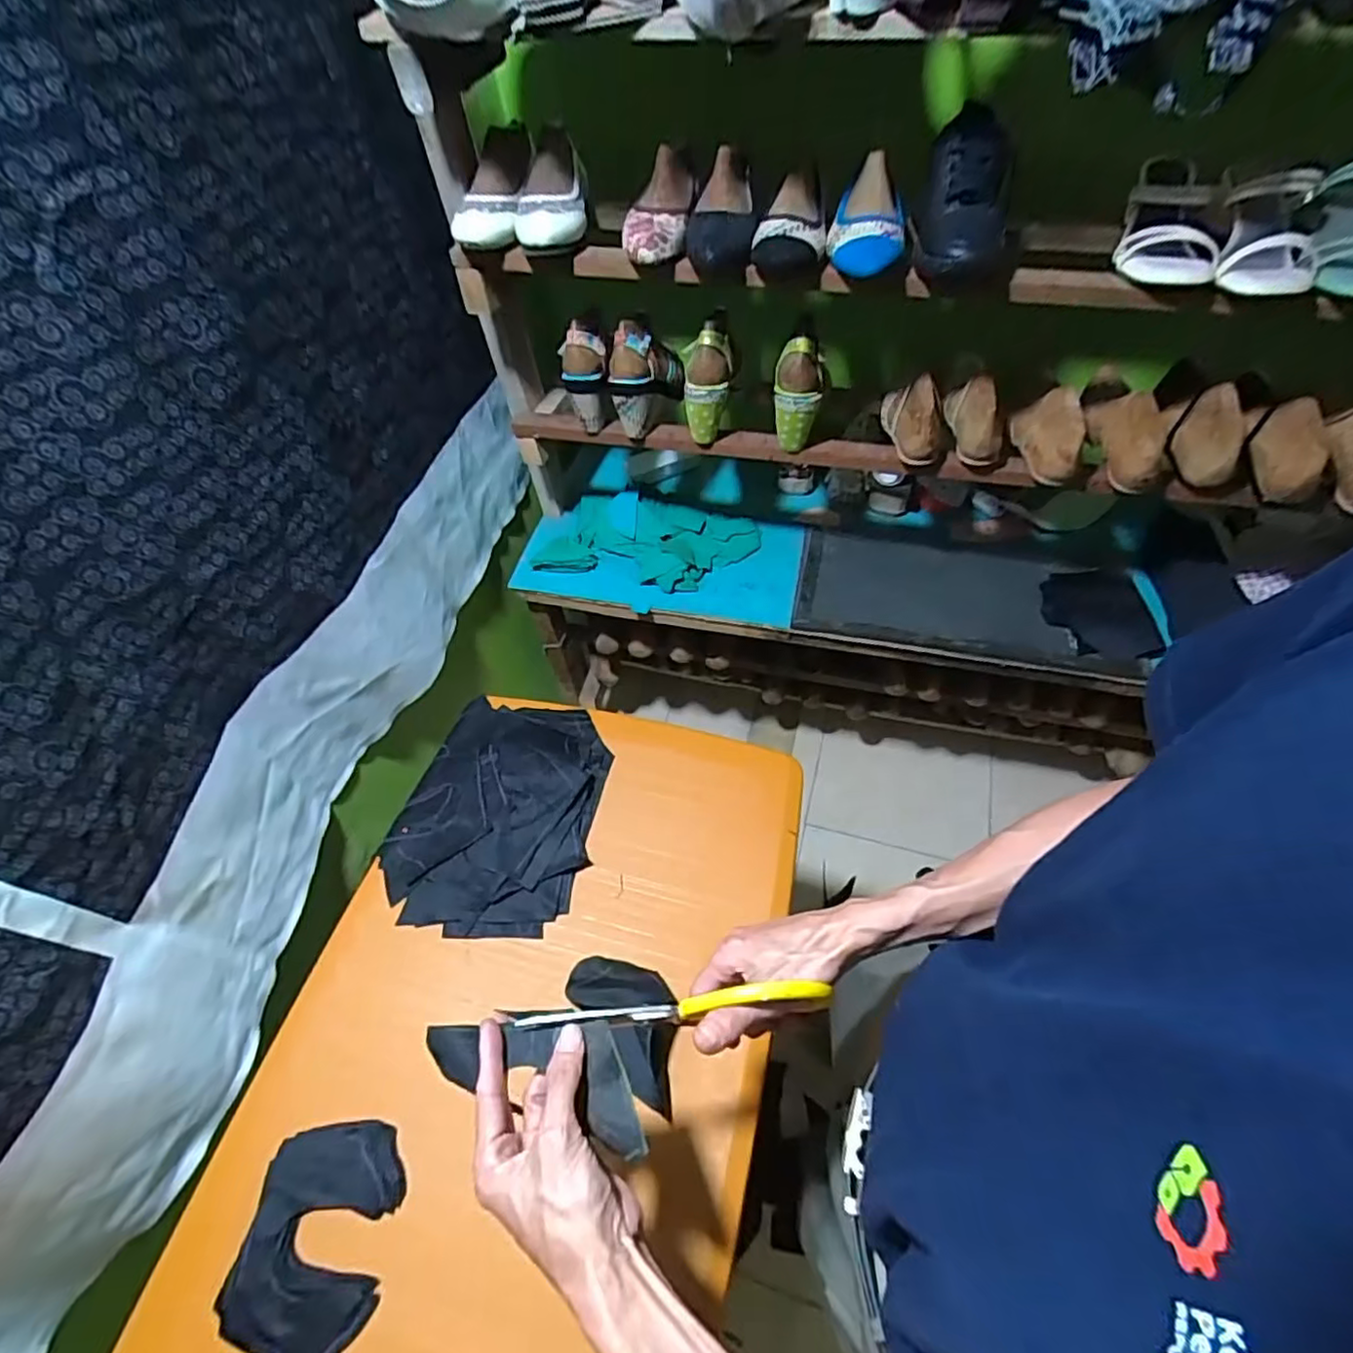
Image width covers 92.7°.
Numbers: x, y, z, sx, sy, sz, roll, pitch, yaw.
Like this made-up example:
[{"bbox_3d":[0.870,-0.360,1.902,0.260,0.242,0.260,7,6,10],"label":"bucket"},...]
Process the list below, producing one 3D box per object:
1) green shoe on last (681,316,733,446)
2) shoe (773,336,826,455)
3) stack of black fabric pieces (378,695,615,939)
[{"bbox_3d":[0.040,-0.427,0.945,0.076,0.170,0.064,14,34,15],"label":"green shoe on last"},{"bbox_3d":[0.172,-0.400,0.921,0.068,0.148,0.061,7,55,10],"label":"shoe"},{"bbox_3d":[-0.224,0.162,0.811,0.246,0.028,0.304,2,54,7],"label":"stack of black fabric pieces"}]

